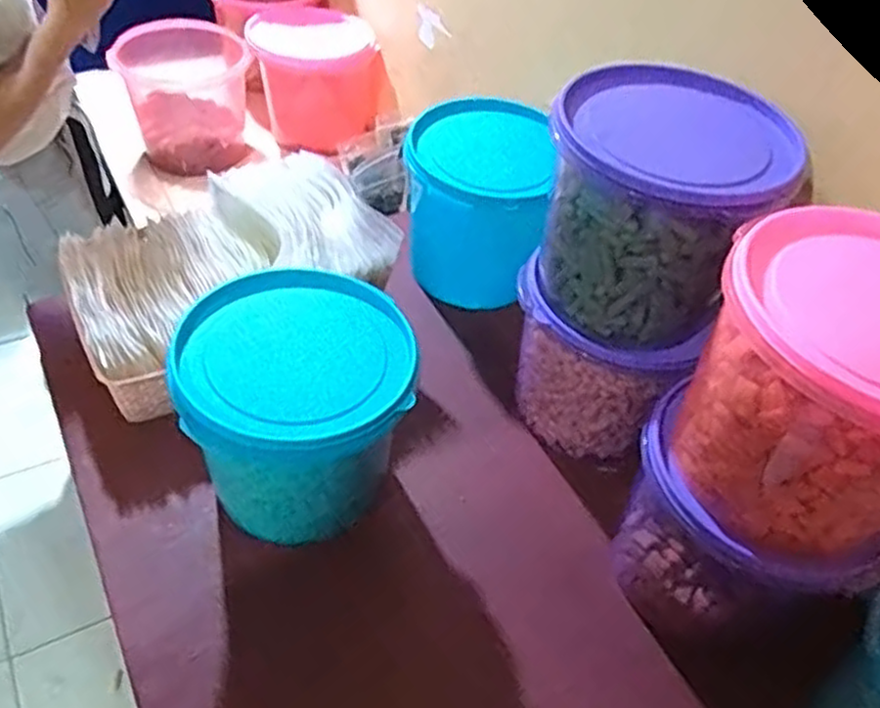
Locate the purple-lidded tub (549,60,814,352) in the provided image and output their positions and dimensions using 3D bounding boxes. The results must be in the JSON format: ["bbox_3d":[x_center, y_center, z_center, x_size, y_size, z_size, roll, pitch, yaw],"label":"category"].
[{"bbox_3d":[0.186,-0.133,0.679,0.175,0.180,0.171,4,47,-4],"label":"purple-lidded tub"}]

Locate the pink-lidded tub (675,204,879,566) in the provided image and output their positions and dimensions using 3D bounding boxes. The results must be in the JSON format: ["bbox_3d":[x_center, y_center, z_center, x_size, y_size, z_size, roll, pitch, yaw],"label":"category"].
[{"bbox_3d":[0.277,0.034,0.536,0.177,0.199,0.158,9,47,1],"label":"pink-lidded tub"}]

